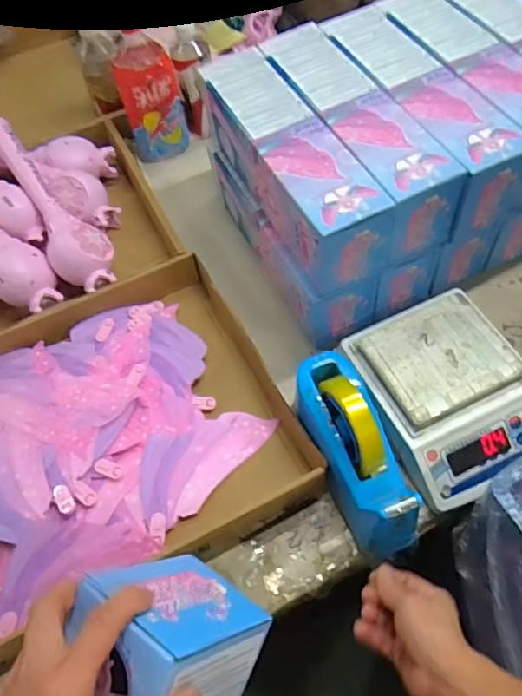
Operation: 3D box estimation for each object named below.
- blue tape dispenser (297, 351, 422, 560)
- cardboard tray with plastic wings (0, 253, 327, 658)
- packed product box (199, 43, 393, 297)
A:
[{"bbox_3d":[0.099,0.106,0.577,0.072,0.122,0.209,-19,62,-9],"label":"blue tape dispenser"},{"bbox_3d":[-0.178,0.093,0.659,0.396,0.057,0.371,-25,64,-12],"label":"cardboard tray with plastic wings"},{"bbox_3d":[0.032,-0.225,0.668,0.094,0.110,0.337,-25,61,-12],"label":"packed product box"}]

